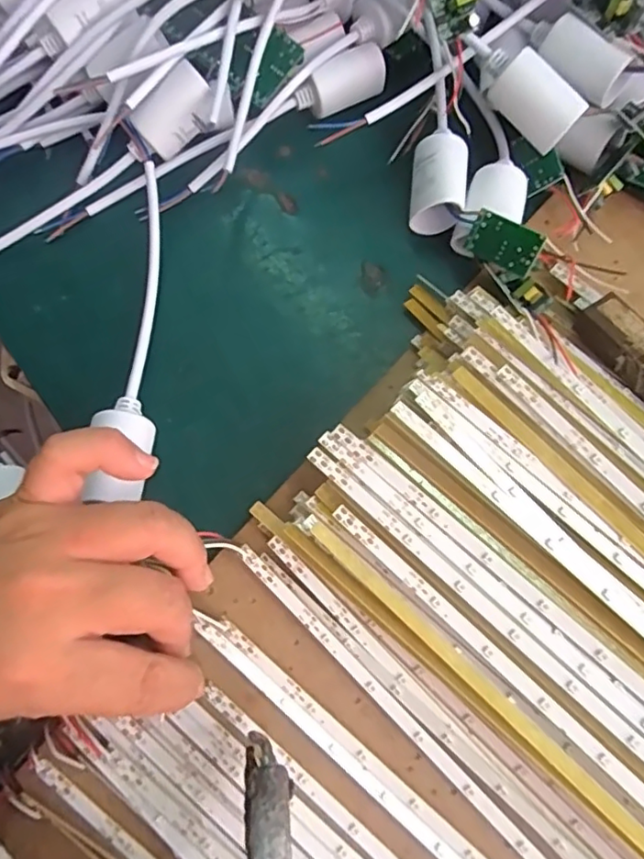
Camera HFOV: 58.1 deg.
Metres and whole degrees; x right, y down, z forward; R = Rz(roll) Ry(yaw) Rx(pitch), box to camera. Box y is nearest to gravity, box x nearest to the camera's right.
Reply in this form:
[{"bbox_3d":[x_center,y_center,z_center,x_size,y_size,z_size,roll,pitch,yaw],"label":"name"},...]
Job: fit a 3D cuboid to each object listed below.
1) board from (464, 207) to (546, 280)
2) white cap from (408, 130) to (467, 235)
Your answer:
[{"bbox_3d":[0.087,-0.089,0.277,0.004,0.020,0.037,-7,41,-47],"label":"board"},{"bbox_3d":[0.060,-0.126,0.303,0.027,0.029,0.045,6,70,4],"label":"white cap"}]

